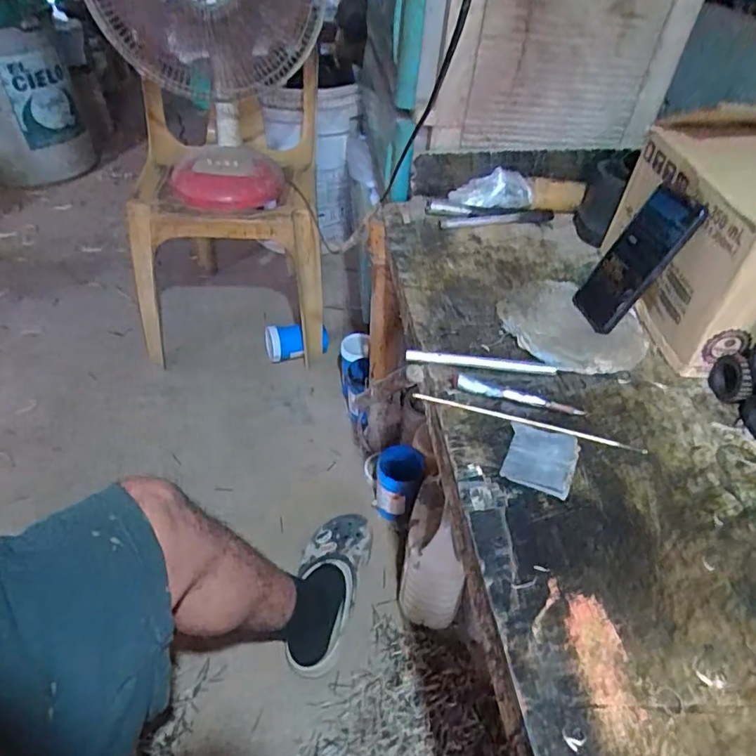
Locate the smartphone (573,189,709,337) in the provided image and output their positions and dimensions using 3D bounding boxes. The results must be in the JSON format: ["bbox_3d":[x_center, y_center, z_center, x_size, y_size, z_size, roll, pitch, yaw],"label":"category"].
[{"bbox_3d":[0.294,-0.134,0.628,0.017,0.164,0.078,15,37,-25],"label":"smartphone"}]

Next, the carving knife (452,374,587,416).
[{"bbox_3d":[0.144,0.018,0.564,0.133,0.008,0.019,13,43,8],"label":"carving knife"}]

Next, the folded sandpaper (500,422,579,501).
[{"bbox_3d":[0.151,0.073,0.504,0.061,0.010,0.072,19,43,13],"label":"folded sandpaper"}]

